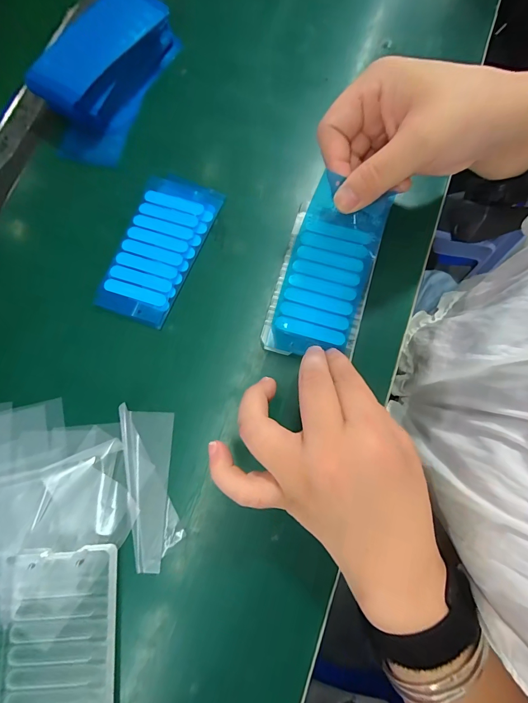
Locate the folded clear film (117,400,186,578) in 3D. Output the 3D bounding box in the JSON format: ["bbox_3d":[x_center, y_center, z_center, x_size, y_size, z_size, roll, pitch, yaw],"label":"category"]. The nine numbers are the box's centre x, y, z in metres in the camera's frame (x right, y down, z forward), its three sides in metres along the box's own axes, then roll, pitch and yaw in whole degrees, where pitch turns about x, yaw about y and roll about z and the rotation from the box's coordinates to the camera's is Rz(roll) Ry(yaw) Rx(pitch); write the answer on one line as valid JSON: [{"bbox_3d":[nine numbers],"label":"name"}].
[{"bbox_3d":[-0.077,0.090,0.235,0.034,0.010,0.106,-11,78,-3],"label":"folded clear film"}]

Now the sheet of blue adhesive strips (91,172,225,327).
[{"bbox_3d":[-0.084,-0.085,0.278,0.063,0.004,0.125,21,78,4],"label":"sheet of blue adhesive strips"}]

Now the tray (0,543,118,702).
[{"bbox_3d":[-0.127,0.189,0.212,0.072,0.012,0.120,-5,77,-2],"label":"tray"}]

